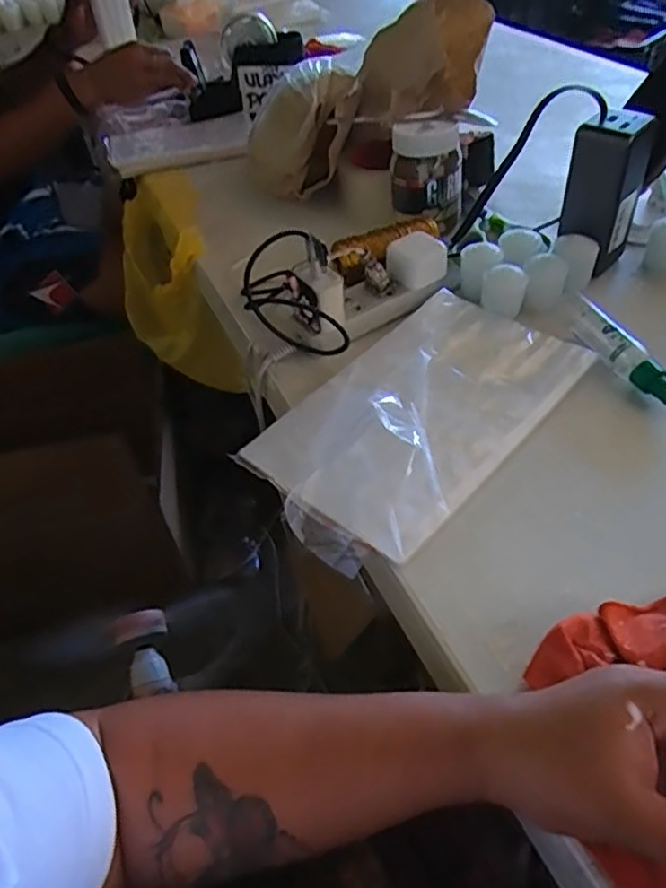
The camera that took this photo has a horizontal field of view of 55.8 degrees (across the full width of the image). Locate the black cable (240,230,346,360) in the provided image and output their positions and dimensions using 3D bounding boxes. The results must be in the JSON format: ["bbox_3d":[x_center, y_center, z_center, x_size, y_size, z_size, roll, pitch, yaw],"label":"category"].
[{"bbox_3d":[-0.033,-0.120,0.515,0.080,0.096,0.072,-13,46,-5],"label":"black cable"}]

